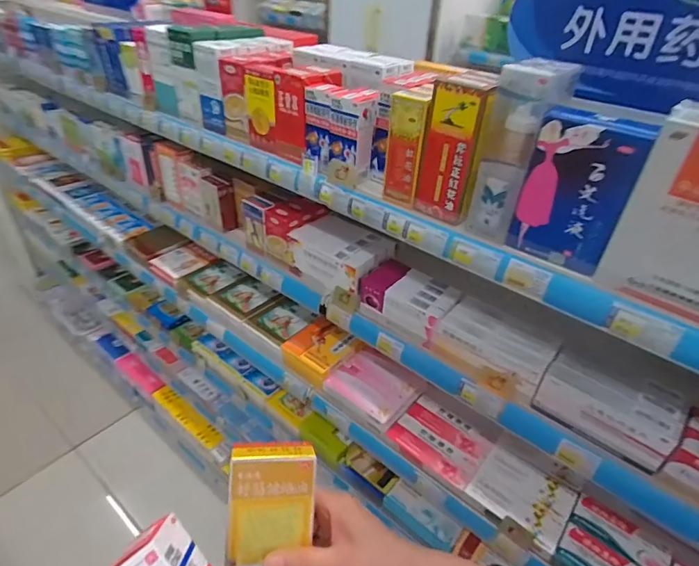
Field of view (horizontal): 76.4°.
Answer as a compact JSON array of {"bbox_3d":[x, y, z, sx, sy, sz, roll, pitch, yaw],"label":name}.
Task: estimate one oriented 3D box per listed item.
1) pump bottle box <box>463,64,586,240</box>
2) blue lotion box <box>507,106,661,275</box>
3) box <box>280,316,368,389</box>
[{"bbox_3d":[0.192,-0.153,0.520,0.068,0.188,0.073,28,42,30],"label":"pump bottle box"},{"bbox_3d":[0.245,-0.101,0.481,0.102,0.154,0.060,27,41,28],"label":"blue lotion box"},{"bbox_3d":[-0.057,0.139,0.926,0.123,0.052,0.125,29,42,30],"label":"box"}]

